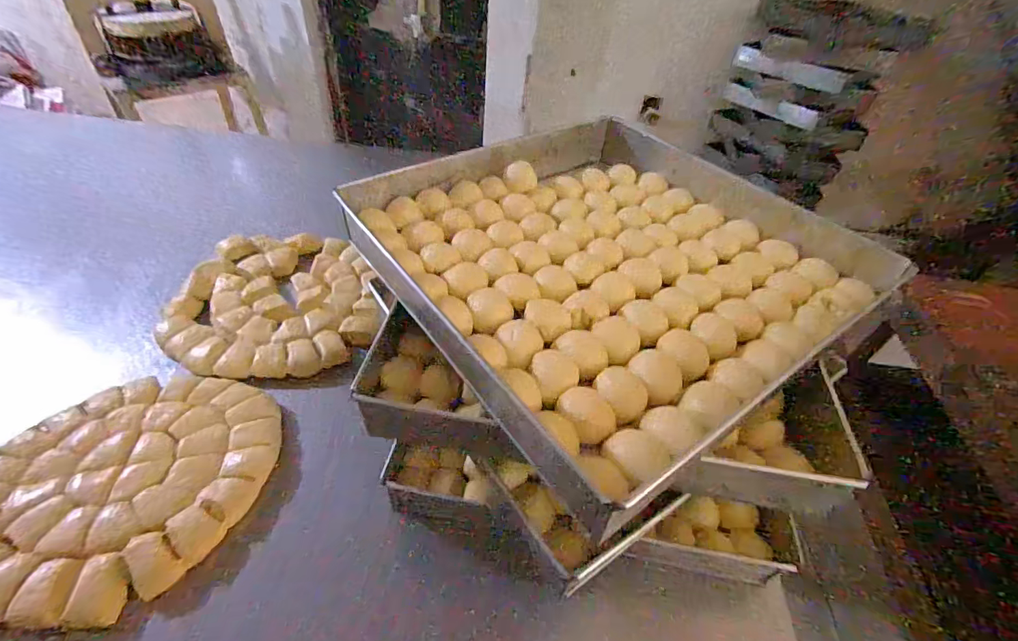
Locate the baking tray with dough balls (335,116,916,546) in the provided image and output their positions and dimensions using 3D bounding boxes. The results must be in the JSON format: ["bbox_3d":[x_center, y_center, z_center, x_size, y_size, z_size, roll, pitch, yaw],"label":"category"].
[{"bbox_3d":[0.111,-0.089,0.494,0.461,0.039,0.439,-25,53,-28],"label":"baking tray with dough balls"}]

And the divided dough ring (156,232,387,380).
[{"bbox_3d":[-0.338,-0.038,0.689,0.291,0.022,0.296,4,45,-4],"label":"divided dough ring"}]

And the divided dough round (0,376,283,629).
[{"bbox_3d":[-0.402,0.164,0.479,0.261,0.022,0.256,4,45,-4],"label":"divided dough round"}]

